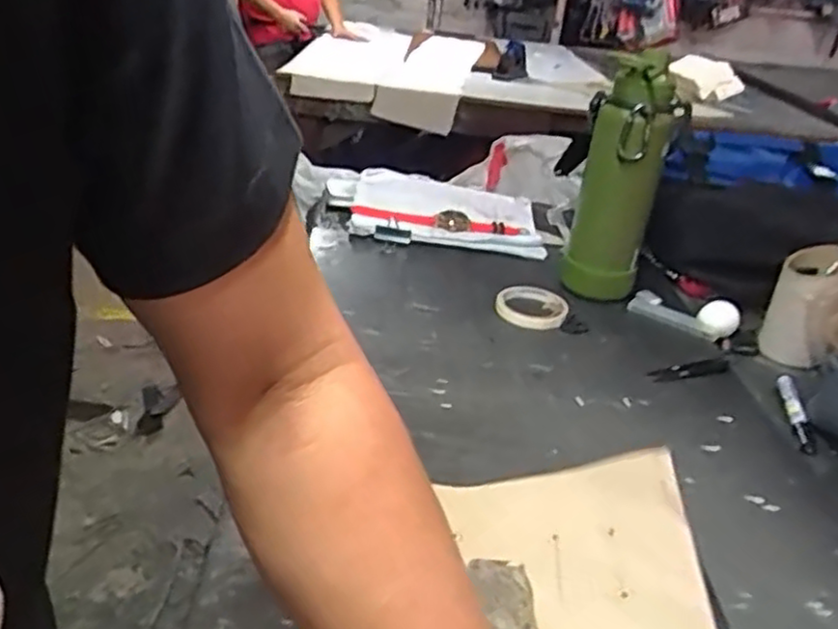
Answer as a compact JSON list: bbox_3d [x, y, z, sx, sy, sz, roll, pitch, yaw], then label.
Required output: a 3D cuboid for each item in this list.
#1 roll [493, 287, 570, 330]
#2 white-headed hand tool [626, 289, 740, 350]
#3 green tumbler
[{"bbox_3d":[0.131,-0.007,0.883,0.090,0.020,0.086,5,21,-2],"label":"roll"},{"bbox_3d":[0.331,-0.006,0.917,0.124,0.034,0.066,17,24,28],"label":"white-headed hand tool"},{"bbox_3d":[0.251,-0.157,0.910,0.106,0.290,0.090,7,21,5],"label":"green tumbler"}]

